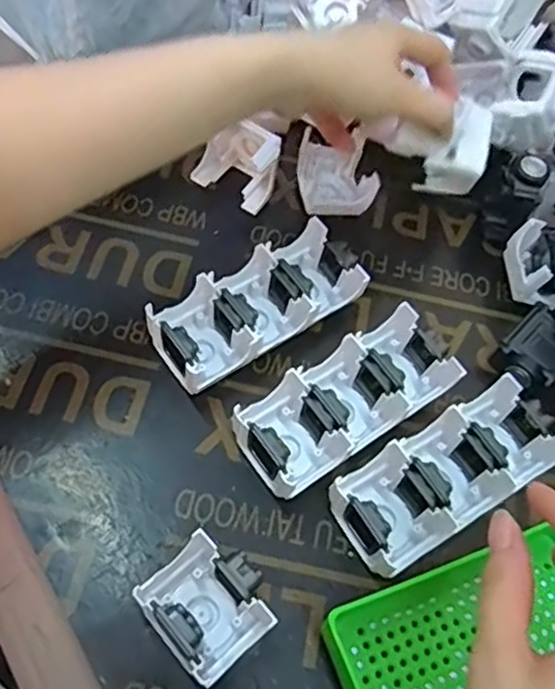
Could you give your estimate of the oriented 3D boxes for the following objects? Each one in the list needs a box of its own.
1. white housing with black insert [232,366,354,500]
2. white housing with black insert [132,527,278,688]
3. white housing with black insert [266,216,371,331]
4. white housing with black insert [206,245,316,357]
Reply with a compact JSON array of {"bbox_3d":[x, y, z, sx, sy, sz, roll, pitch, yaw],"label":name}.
[{"bbox_3d":[0.007,0.054,0.379,0.047,0.034,0.056,-30,69,-21],"label":"white housing with black insert"},{"bbox_3d":[-0.034,0.128,0.330,0.053,0.034,0.057,-36,71,-23],"label":"white housing with black insert"},{"bbox_3d":[0.025,-0.047,0.436,0.053,0.031,0.055,-24,67,-19],"label":"white housing with black insert"},{"bbox_3d":[-0.010,-0.026,0.421,0.044,0.035,0.053,-29,68,-21],"label":"white housing with black insert"}]

